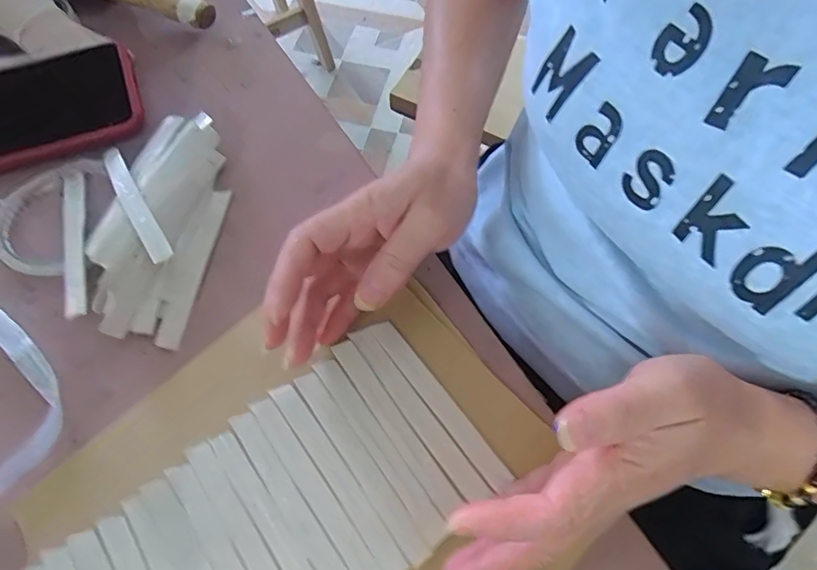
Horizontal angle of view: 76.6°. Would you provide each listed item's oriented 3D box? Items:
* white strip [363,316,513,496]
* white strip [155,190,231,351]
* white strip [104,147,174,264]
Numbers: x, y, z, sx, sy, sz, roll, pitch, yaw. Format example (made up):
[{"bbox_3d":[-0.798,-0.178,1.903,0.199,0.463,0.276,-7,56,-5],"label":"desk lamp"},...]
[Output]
[{"bbox_3d":[0.017,0.064,0.293,0.015,0.009,0.113,-34,68,-16],"label":"white strip"},{"bbox_3d":[-0.139,-0.015,0.330,0.019,0.009,0.110,8,63,4],"label":"white strip"},{"bbox_3d":[-0.179,-0.054,0.335,0.015,0.006,0.108,-38,64,-5],"label":"white strip"}]

